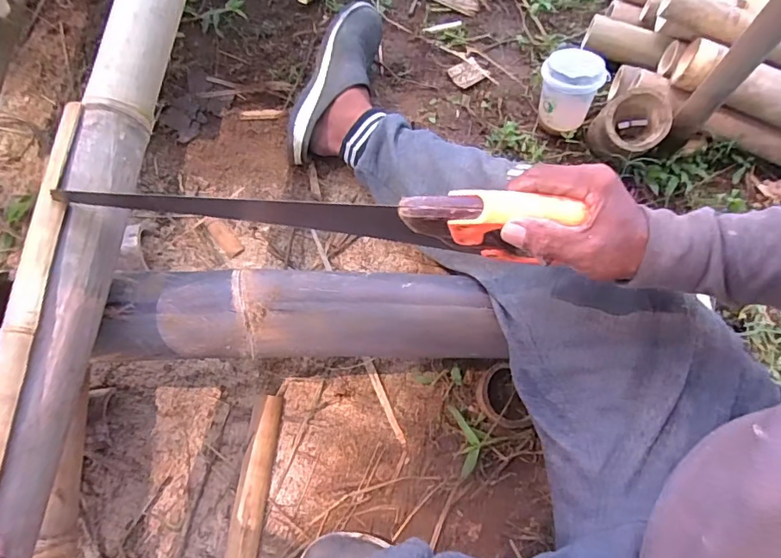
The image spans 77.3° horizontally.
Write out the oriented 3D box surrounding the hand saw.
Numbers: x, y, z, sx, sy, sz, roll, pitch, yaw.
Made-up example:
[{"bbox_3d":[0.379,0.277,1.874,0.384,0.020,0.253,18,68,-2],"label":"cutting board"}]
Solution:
[{"bbox_3d":[-0.065,-0.048,0.421,0.412,0.085,0.034,4,69,11],"label":"hand saw"}]

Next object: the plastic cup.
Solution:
[{"bbox_3d":[0.260,-0.275,0.725,0.084,0.107,0.080,0,70,1],"label":"plastic cup"}]

